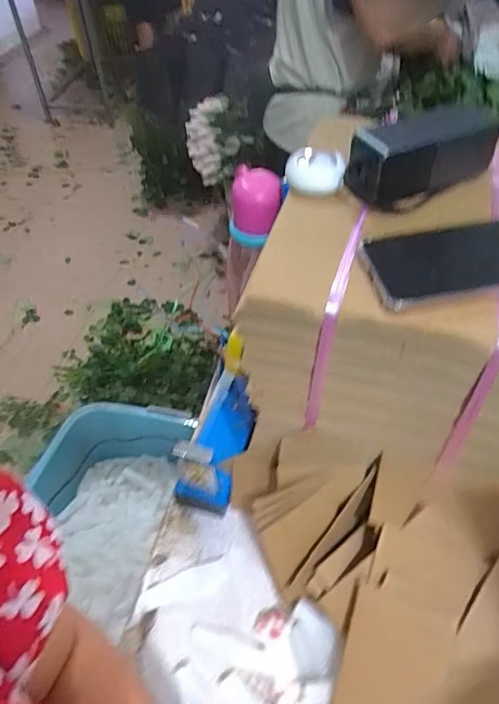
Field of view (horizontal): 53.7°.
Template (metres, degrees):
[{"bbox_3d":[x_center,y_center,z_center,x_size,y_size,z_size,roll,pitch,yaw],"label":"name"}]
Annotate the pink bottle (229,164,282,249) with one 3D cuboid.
[{"bbox_3d":[0.007,-0.160,0.546,0.056,0.075,0.055,5,51,5],"label":"pink bottle"}]

